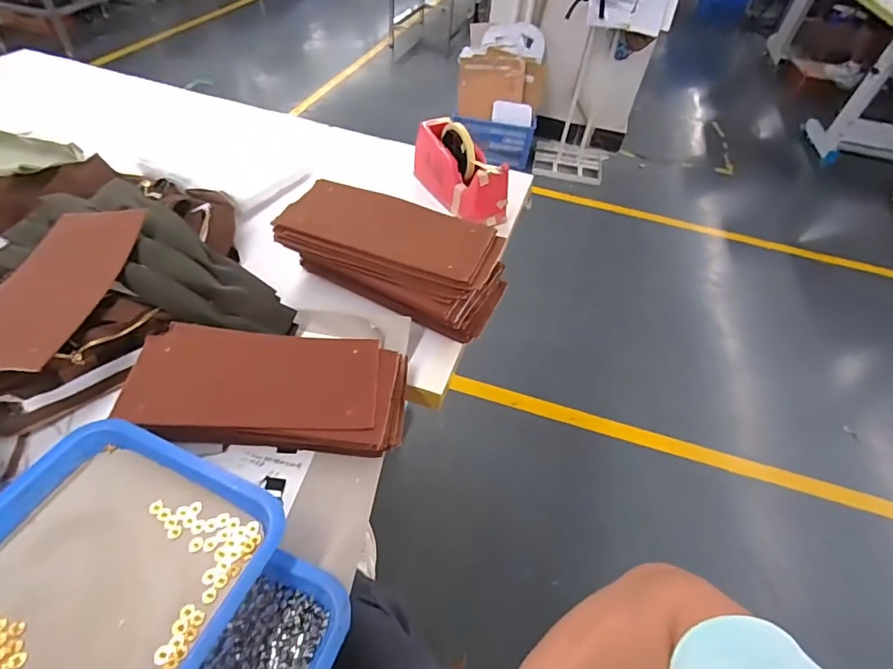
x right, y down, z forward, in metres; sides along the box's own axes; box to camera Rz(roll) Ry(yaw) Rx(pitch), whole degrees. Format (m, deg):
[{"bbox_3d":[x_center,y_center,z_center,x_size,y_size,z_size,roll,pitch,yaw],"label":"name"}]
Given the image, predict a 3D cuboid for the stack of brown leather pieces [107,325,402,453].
[{"bbox_3d":[-0.189,0.061,0.512,0.281,0.054,0.133,5,48,0],"label":"stack of brown leather pieces"}]

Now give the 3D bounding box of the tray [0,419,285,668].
[{"bbox_3d":[-0.290,0.218,0.354,0.225,0.064,0.288,18,50,12],"label":"tray"}]

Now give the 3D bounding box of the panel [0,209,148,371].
[{"bbox_3d":[-0.436,-0.057,0.524,0.103,0.032,0.253,3,48,-2],"label":"panel"}]

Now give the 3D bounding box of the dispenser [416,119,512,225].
[{"bbox_3d":[0.021,-0.280,0.781,0.073,0.104,0.201,-24,54,-23],"label":"dispenser"}]

